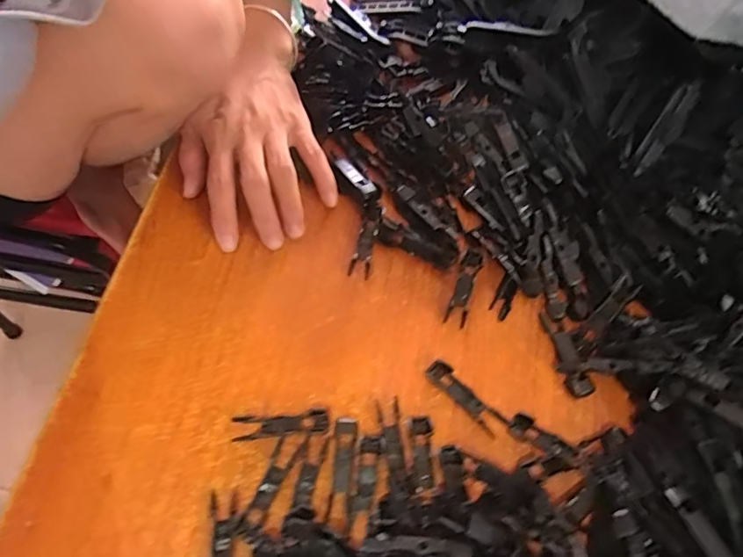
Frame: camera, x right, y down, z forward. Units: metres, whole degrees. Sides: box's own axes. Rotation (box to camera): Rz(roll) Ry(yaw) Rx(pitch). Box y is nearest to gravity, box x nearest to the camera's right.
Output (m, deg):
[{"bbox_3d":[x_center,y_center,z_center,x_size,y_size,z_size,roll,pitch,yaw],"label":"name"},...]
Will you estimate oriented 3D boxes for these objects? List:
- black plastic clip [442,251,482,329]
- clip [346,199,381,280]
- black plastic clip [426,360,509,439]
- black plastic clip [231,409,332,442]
[{"bbox_3d":[0.061,0.005,0.355,0.014,0.004,0.056,18,67,6],"label":"black plastic clip"},{"bbox_3d":[-0.003,-0.027,0.364,0.014,0.008,0.054,12,67,3],"label":"clip"},{"bbox_3d":[0.056,0.071,0.324,0.054,0.011,0.013,43,72,15],"label":"black plastic clip"},{"bbox_3d":[-0.052,0.085,0.313,0.055,0.004,0.014,-5,67,-4],"label":"black plastic clip"}]

